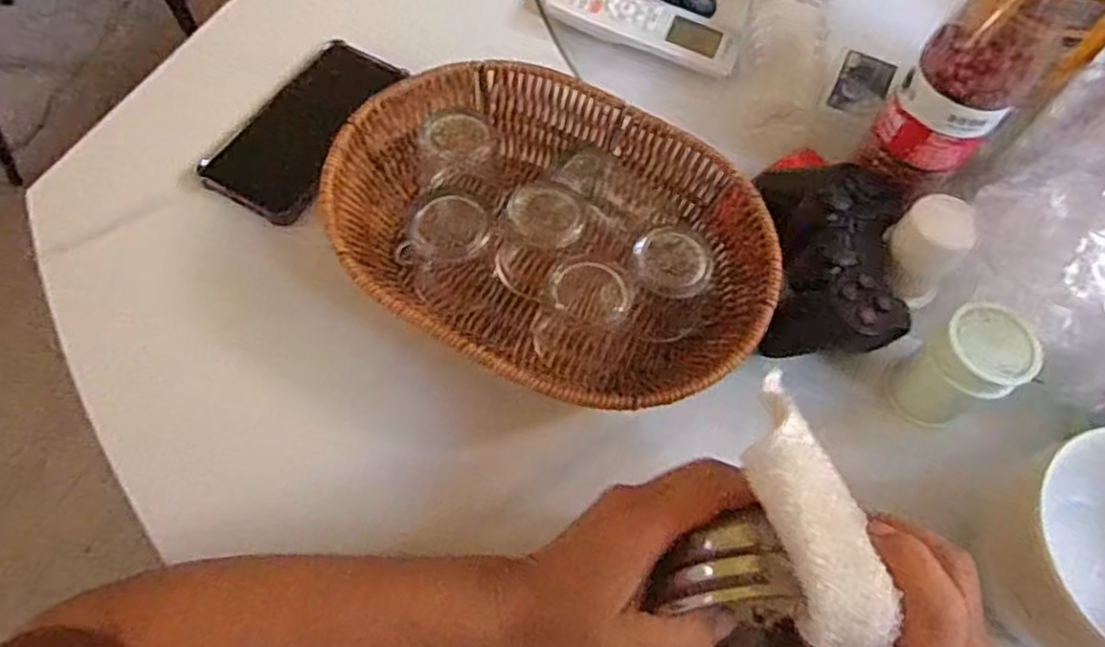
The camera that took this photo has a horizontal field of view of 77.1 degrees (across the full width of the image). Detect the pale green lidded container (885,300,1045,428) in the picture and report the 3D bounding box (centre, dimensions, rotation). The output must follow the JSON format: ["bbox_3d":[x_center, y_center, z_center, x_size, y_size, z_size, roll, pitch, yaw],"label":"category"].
[{"bbox_3d":[0.231,0.028,0.398,0.049,0.071,0.050,-31,69,-18],"label":"pale green lidded container"}]

